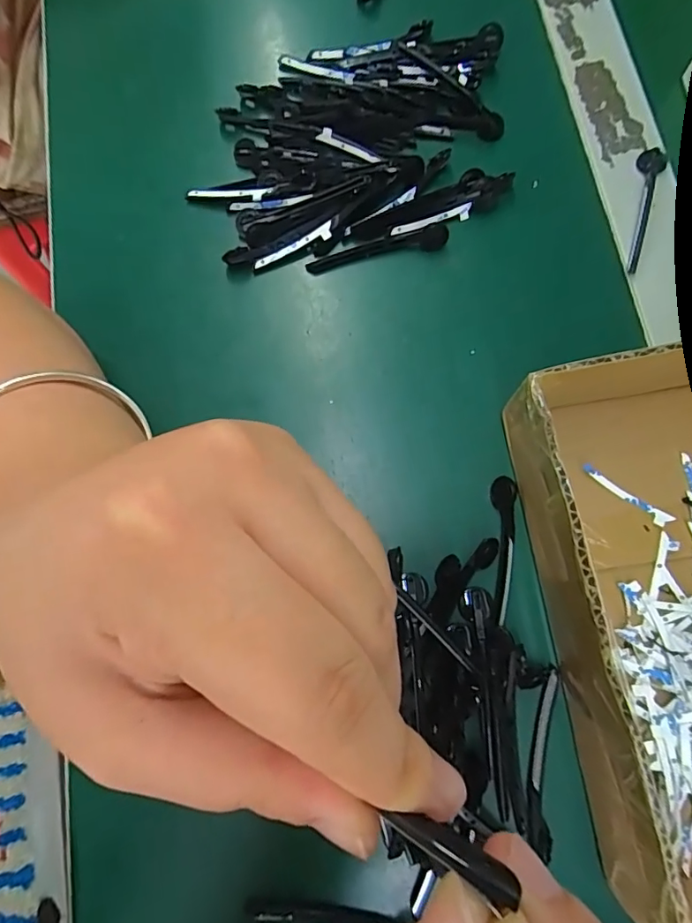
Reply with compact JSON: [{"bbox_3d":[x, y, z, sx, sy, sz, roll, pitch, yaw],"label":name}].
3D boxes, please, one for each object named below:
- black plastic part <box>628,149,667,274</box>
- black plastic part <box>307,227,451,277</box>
[{"bbox_3d":[0.152,-0.131,0.256,0.014,0.005,0.071,19,79,7],"label":"black plastic part"},{"bbox_3d":[0.016,-0.112,0.262,0.074,0.010,0.010,-10,77,1],"label":"black plastic part"}]

